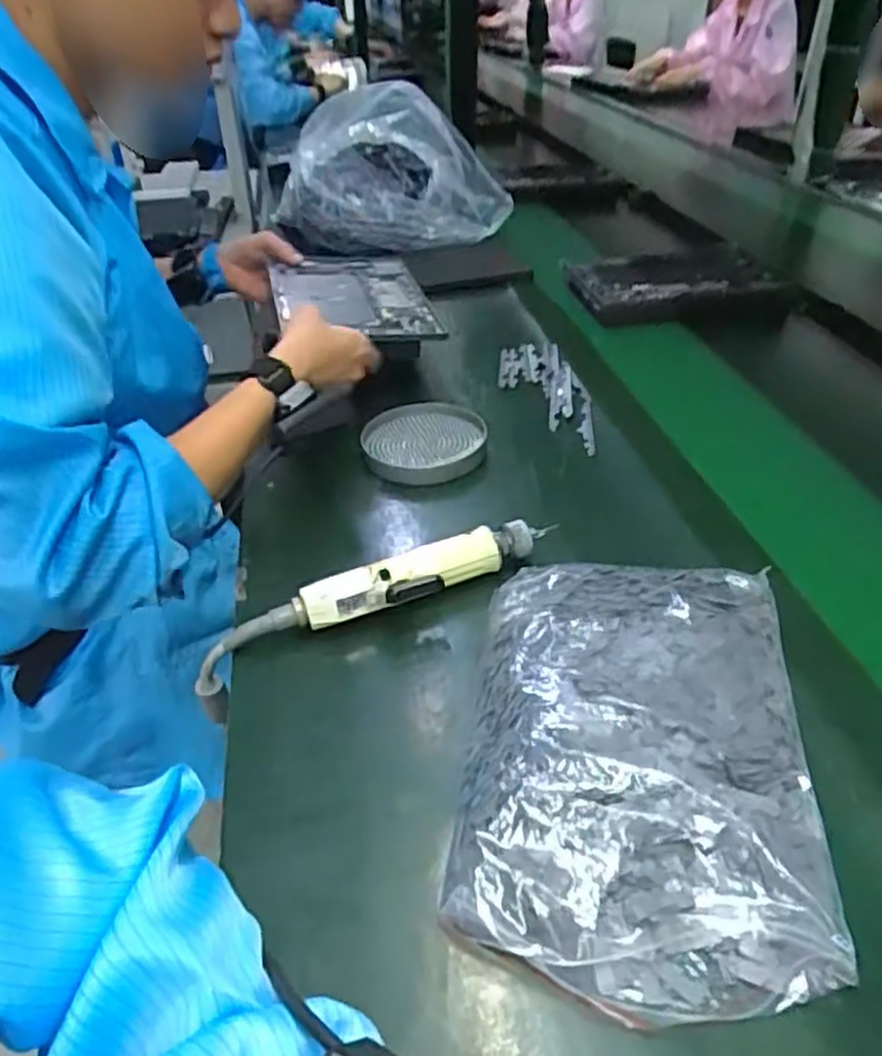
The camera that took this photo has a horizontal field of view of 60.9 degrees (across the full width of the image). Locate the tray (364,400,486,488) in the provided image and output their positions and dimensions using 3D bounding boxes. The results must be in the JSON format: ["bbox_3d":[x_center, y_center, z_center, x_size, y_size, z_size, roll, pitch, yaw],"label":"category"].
[{"bbox_3d":[-0.014,-0.078,0.692,0.113,0.026,0.109,-1,38,1],"label":"tray"}]

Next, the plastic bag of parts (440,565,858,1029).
[{"bbox_3d":[0.108,0.113,0.414,0.174,0.030,0.265,5,38,9],"label":"plastic bag of parts"}]

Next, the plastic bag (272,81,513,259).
[{"bbox_3d":[-0.084,-0.554,1.150,0.281,0.215,0.312,-22,42,-24],"label":"plastic bag"}]

